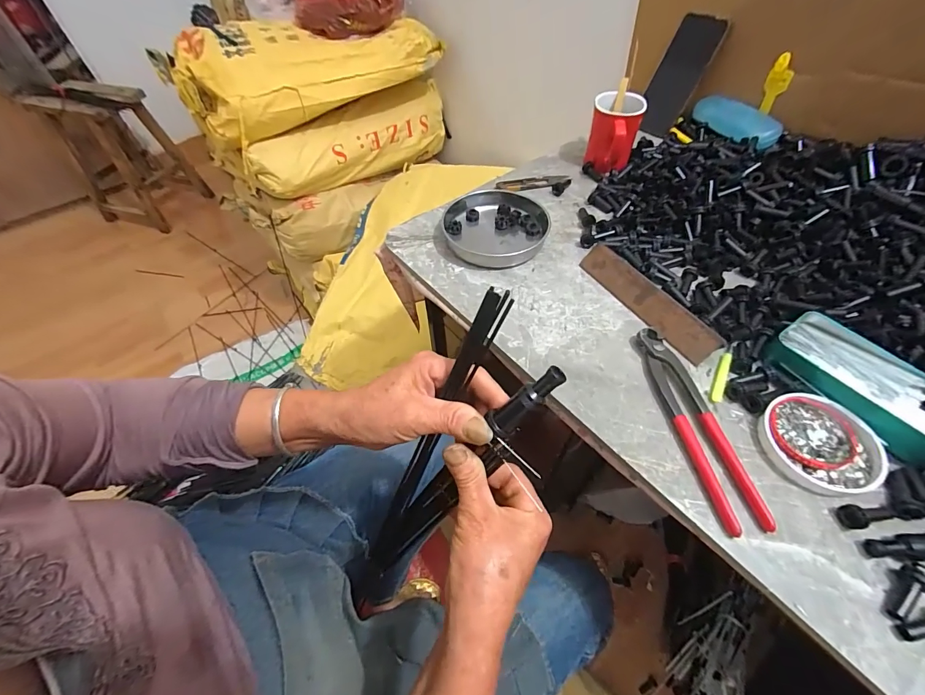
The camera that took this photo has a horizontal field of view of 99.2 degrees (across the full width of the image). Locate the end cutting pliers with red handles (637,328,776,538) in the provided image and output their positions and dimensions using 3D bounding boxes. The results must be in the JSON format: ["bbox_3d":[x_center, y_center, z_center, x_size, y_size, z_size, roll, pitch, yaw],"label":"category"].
[{"bbox_3d":[0.214,0.064,0.362,0.041,0.015,0.194,-6,53,-3],"label":"end cutting pliers with red handles"}]

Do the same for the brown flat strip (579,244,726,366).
[{"bbox_3d":[0.206,-0.056,0.445,0.005,0.039,0.179,8,38,-49],"label":"brown flat strip"}]

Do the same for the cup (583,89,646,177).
[{"bbox_3d":[0.229,-0.323,0.599,0.066,0.084,0.121,10,54,9],"label":"cup"}]

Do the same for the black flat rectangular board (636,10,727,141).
[{"bbox_3d":[0.371,-0.469,0.686,0.072,0.177,0.015,41,60,15],"label":"black flat rectangular board"}]

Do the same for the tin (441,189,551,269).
[{"bbox_3d":[0.045,-0.164,0.533,0.137,0.022,0.137,-1,53,1],"label":"tin"}]

